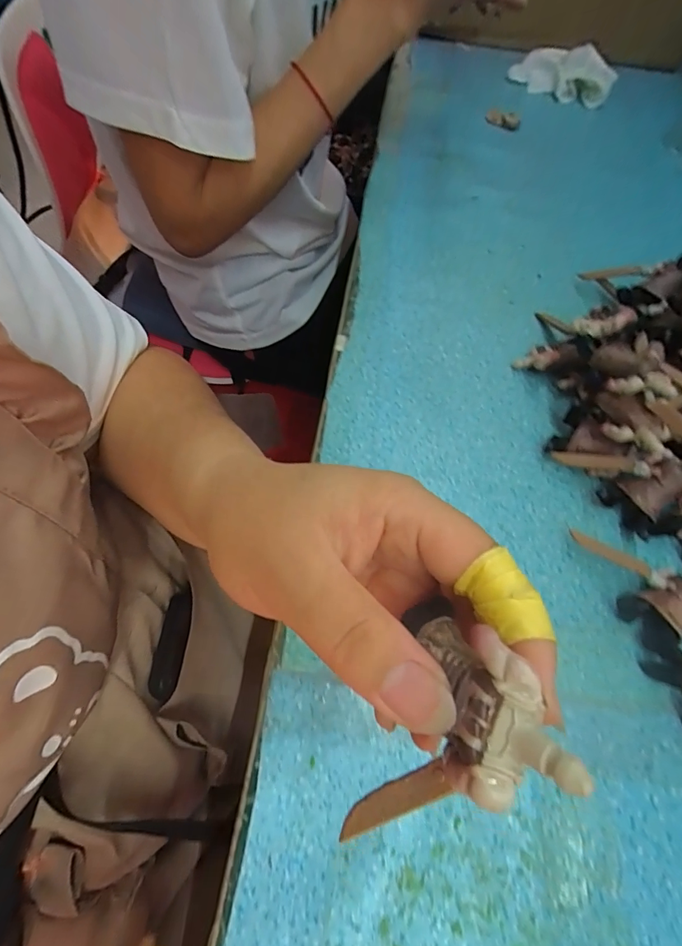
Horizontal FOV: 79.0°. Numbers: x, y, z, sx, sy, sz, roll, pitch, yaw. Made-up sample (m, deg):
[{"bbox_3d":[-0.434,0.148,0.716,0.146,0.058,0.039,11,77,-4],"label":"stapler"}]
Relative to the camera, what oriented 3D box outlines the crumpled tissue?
[{"bbox_3d":[0.268,-0.484,0.498,0.120,0.034,0.048,17,64,5],"label":"crumpled tissue"}]

